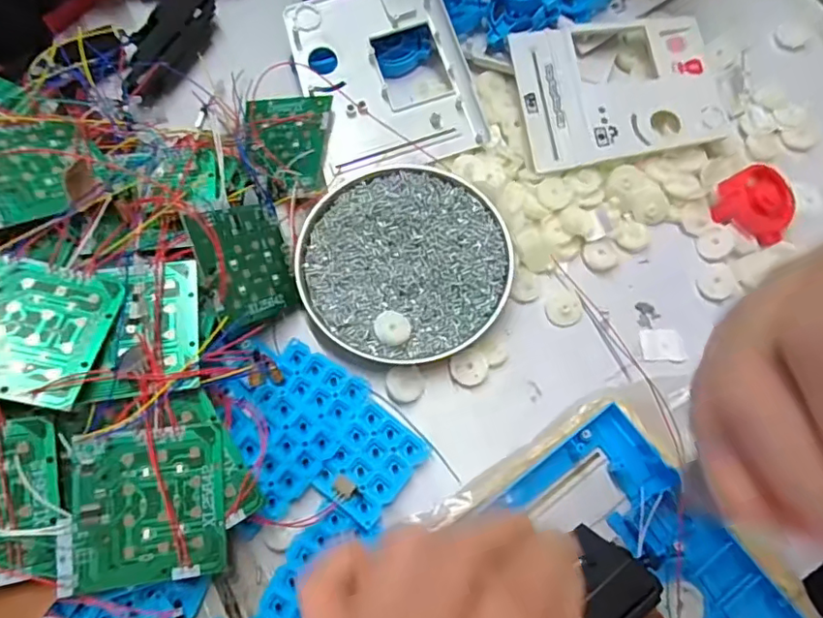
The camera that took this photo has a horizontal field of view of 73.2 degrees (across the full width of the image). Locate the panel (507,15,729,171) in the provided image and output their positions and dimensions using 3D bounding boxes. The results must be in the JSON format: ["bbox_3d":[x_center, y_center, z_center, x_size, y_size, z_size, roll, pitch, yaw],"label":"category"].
[{"bbox_3d":[0.148,-0.159,0.398,0.144,0.017,0.111,-10,71,-4],"label":"panel"}]

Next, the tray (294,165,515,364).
[{"bbox_3d":[-0.005,-0.031,0.365,0.133,0.017,0.128,0,71,-1],"label":"tray"}]

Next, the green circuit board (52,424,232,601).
[{"bbox_3d":[-0.129,0.096,0.269,0.073,0.005,0.072,-3,84,-14],"label":"green circuit board"}]

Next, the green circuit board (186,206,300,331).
[{"bbox_3d":[-0.097,-0.027,0.334,0.004,0.071,0.068,-11,99,28],"label":"green circuit board"}]

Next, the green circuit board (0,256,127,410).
[{"bbox_3d":[-0.183,0.009,0.264,0.067,0.004,0.070,15,53,-11],"label":"green circuit board"}]

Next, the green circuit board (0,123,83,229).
[{"bbox_3d":[-0.215,-0.079,0.313,0.060,0.004,0.071,-24,68,-35],"label":"green circuit board"}]

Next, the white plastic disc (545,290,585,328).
[{"bbox_3d":[0.101,0.000,0.367,0.024,0.004,0.023,0,71,-1],"label":"white plastic disc"}]

